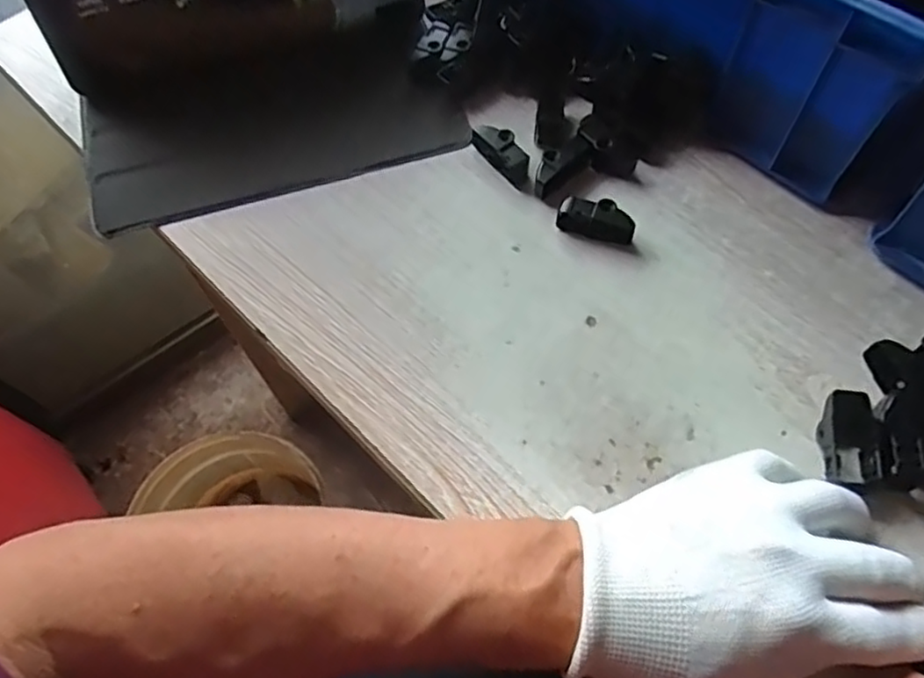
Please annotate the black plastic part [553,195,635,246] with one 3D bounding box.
[{"bbox_3d":[0.082,-0.072,0.410,0.046,0.018,0.019,17,65,10],"label":"black plastic part"}]

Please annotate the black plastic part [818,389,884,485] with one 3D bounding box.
[{"bbox_3d":[0.196,0.050,0.341,0.025,0.019,0.043,9,64,6],"label":"black plastic part"}]

